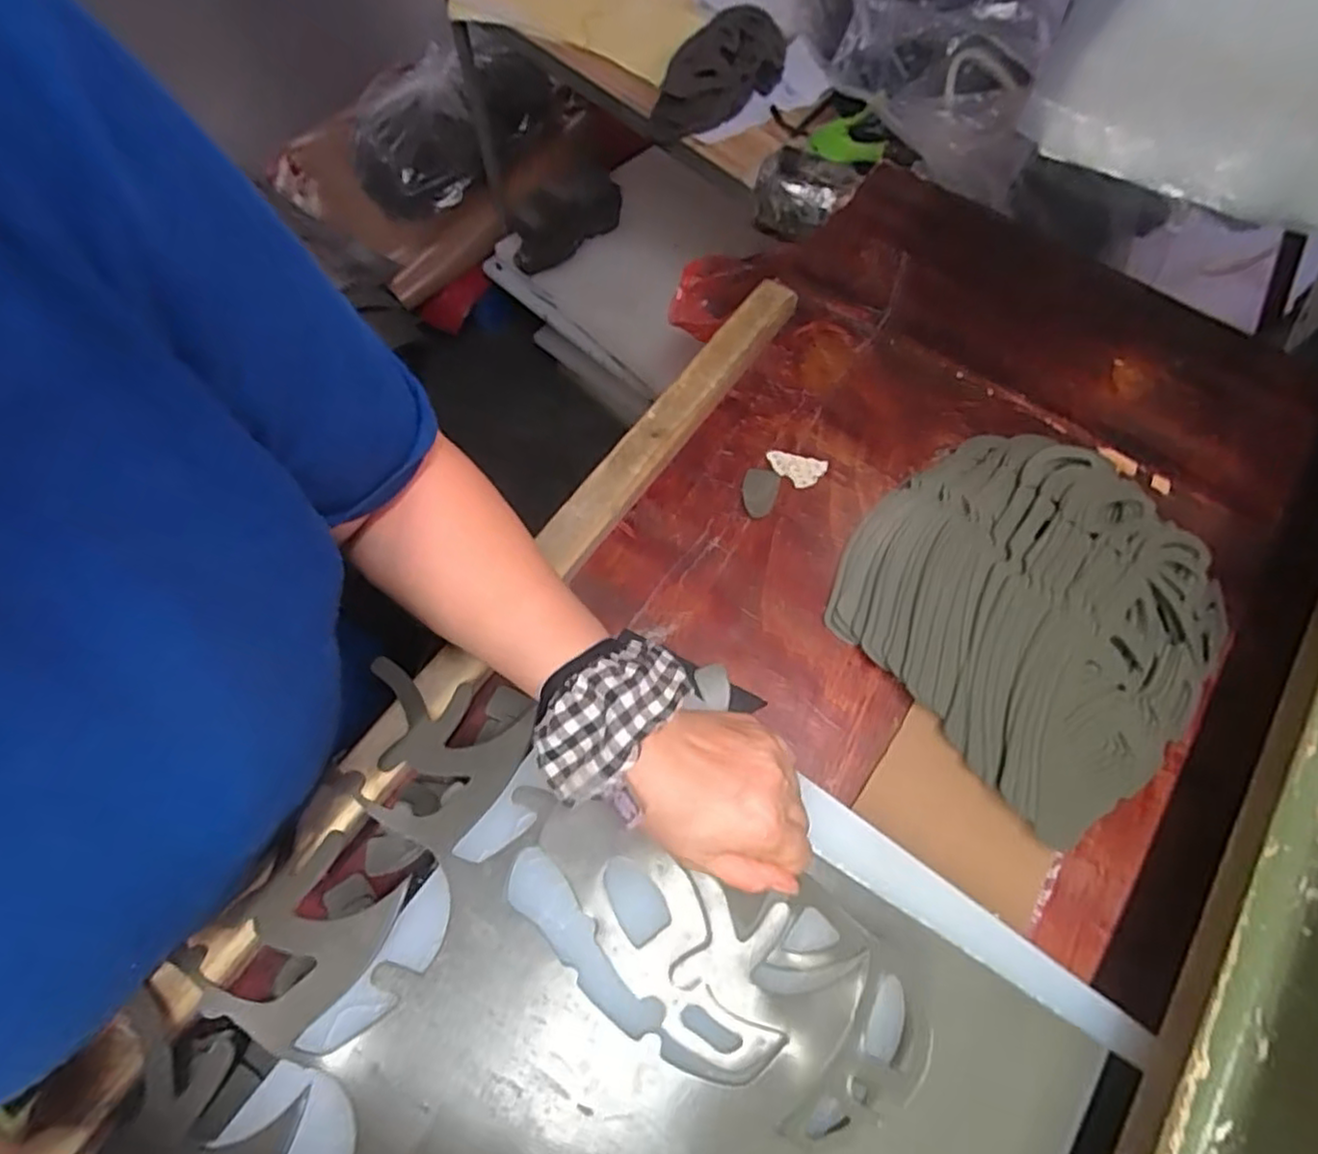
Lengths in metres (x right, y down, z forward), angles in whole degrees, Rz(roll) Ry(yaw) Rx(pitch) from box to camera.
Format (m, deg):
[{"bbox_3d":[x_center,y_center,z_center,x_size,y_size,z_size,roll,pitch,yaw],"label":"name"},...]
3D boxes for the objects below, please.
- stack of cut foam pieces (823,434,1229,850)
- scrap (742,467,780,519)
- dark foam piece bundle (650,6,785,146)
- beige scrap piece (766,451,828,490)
[{"bbox_3d":[0.251,0.016,0.456,0.213,0.049,0.232,-35,72,-17],"label":"stack of cut foam pieces"},{"bbox_3d":[0.075,-0.063,0.516,0.026,0.004,0.041,14,70,7],"label":"scrap"},{"bbox_3d":[0.084,-0.684,0.952,0.119,0.082,0.230,30,68,10],"label":"dark foam piece bundle"},{"bbox_3d":[0.105,-0.082,0.525,0.046,0.004,0.027,9,70,5],"label":"beige scrap piece"}]

